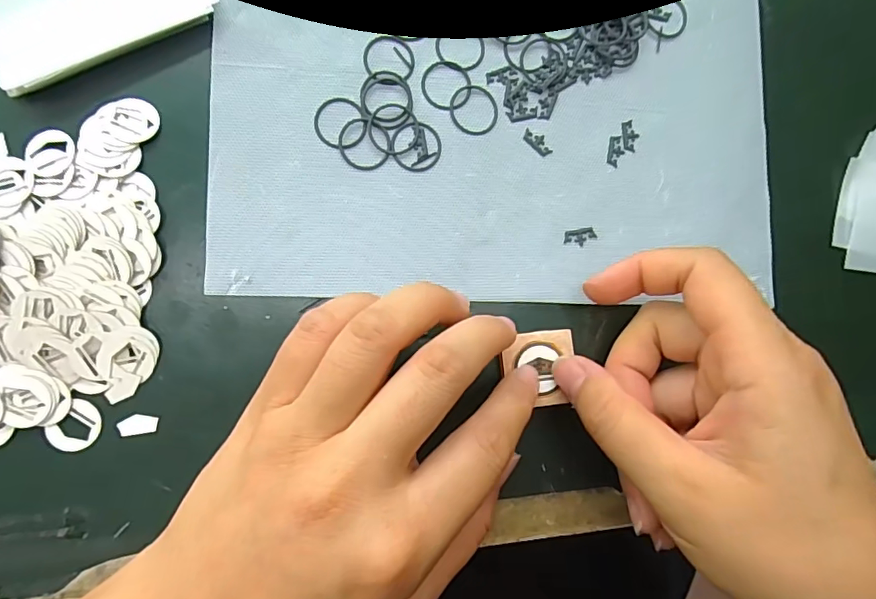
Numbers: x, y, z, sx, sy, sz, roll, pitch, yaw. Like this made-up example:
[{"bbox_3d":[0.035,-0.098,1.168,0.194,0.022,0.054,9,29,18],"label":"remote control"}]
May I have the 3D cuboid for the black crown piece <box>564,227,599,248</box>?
[{"bbox_3d":[0.060,-0.026,0.209,0.014,0.004,0.007,-10,89,-5],"label":"black crown piece"}]

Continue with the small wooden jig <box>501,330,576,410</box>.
[{"bbox_3d":[0.040,0.027,0.197,0.029,0.004,0.029,-2,86,-8],"label":"small wooden jig"}]

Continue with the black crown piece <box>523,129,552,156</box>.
[{"bbox_3d":[0.042,-0.066,0.209,0.014,0.004,0.007,39,81,-3],"label":"black crown piece"}]

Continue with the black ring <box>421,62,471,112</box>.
[{"bbox_3d":[0.004,-0.088,0.204,0.021,0.004,0.021,0,86,-7],"label":"black ring"}]

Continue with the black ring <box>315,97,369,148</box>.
[{"bbox_3d":[-0.038,-0.070,0.197,0.020,0.004,0.020,0,86,-7],"label":"black ring"}]

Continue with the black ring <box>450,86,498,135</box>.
[{"bbox_3d":[0.015,-0.078,0.205,0.020,0.004,0.021,0,86,-7],"label":"black ring"}]

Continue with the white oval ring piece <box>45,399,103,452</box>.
[{"bbox_3d":[-0.129,0.046,0.177,0.014,0.004,0.018,41,82,-3],"label":"white oval ring piece"}]

